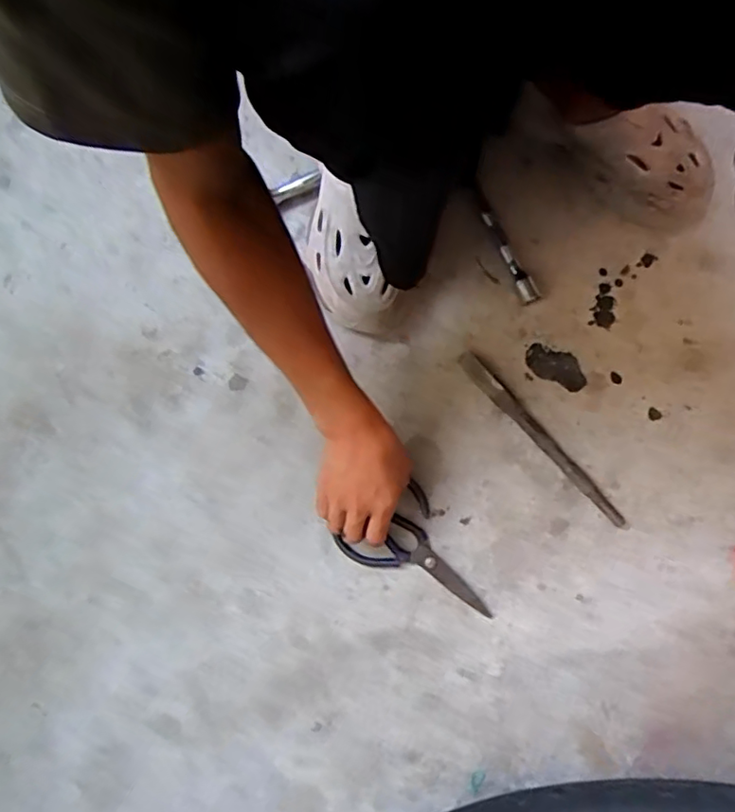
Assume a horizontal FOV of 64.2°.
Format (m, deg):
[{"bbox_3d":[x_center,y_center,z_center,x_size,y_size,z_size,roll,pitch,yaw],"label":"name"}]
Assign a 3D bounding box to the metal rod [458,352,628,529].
[{"bbox_3d":[0.191,0.037,0.646,0.022,0.018,0.251,-40,82,-5],"label":"metal rod"}]

